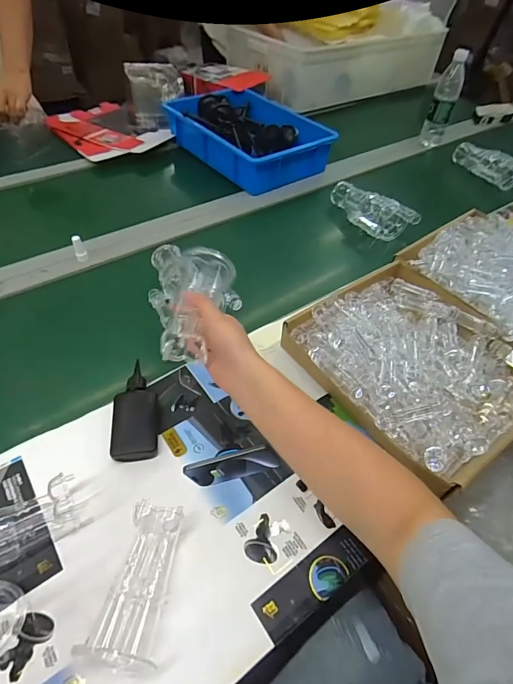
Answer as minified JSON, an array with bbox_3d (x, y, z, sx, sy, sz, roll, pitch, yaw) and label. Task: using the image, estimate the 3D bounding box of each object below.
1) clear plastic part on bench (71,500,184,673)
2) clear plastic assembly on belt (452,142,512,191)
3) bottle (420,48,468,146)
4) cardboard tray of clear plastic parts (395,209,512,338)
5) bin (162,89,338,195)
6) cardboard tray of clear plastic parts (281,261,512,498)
[{"bbox_3d":[-0.114,0.230,0.371,0.059,0.051,0.130,6,49,1],"label":"clear plastic part on bench"},{"bbox_3d":[0.637,-0.493,1.059,0.103,0.056,0.223,-32,58,-28],"label":"clear plastic assembly on belt"},{"bbox_3d":[0.541,-0.692,1.113,0.066,0.237,0.068,20,50,12],"label":"bottle"},{"bbox_3d":[0.450,-0.114,0.676,0.288,0.061,0.325,-29,57,-26],"label":"cardboard tray of clear plastic parts"},{"bbox_3d":[-0.019,-0.546,1.015,0.276,0.094,0.396,-29,57,-26],"label":"bin"},{"bbox_3d":[0.233,0.018,0.557,0.287,0.061,0.313,-30,57,-26],"label":"cardboard tray of clear plastic parts"}]

